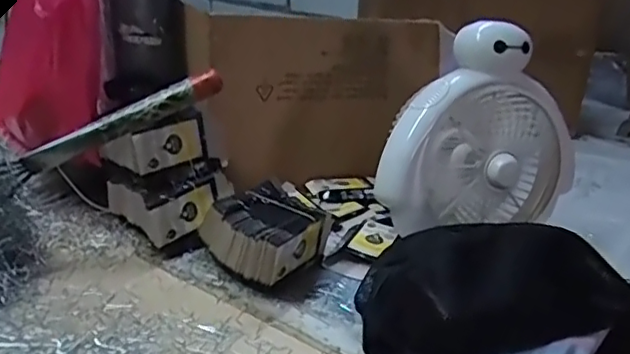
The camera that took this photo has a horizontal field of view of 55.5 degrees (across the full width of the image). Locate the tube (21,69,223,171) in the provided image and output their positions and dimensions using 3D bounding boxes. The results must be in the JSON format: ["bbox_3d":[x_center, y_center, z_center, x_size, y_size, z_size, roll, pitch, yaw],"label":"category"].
[{"bbox_3d":[-0.194,-0.058,0.613,0.208,0.026,0.019,-25,26,-5],"label":"tube"}]

